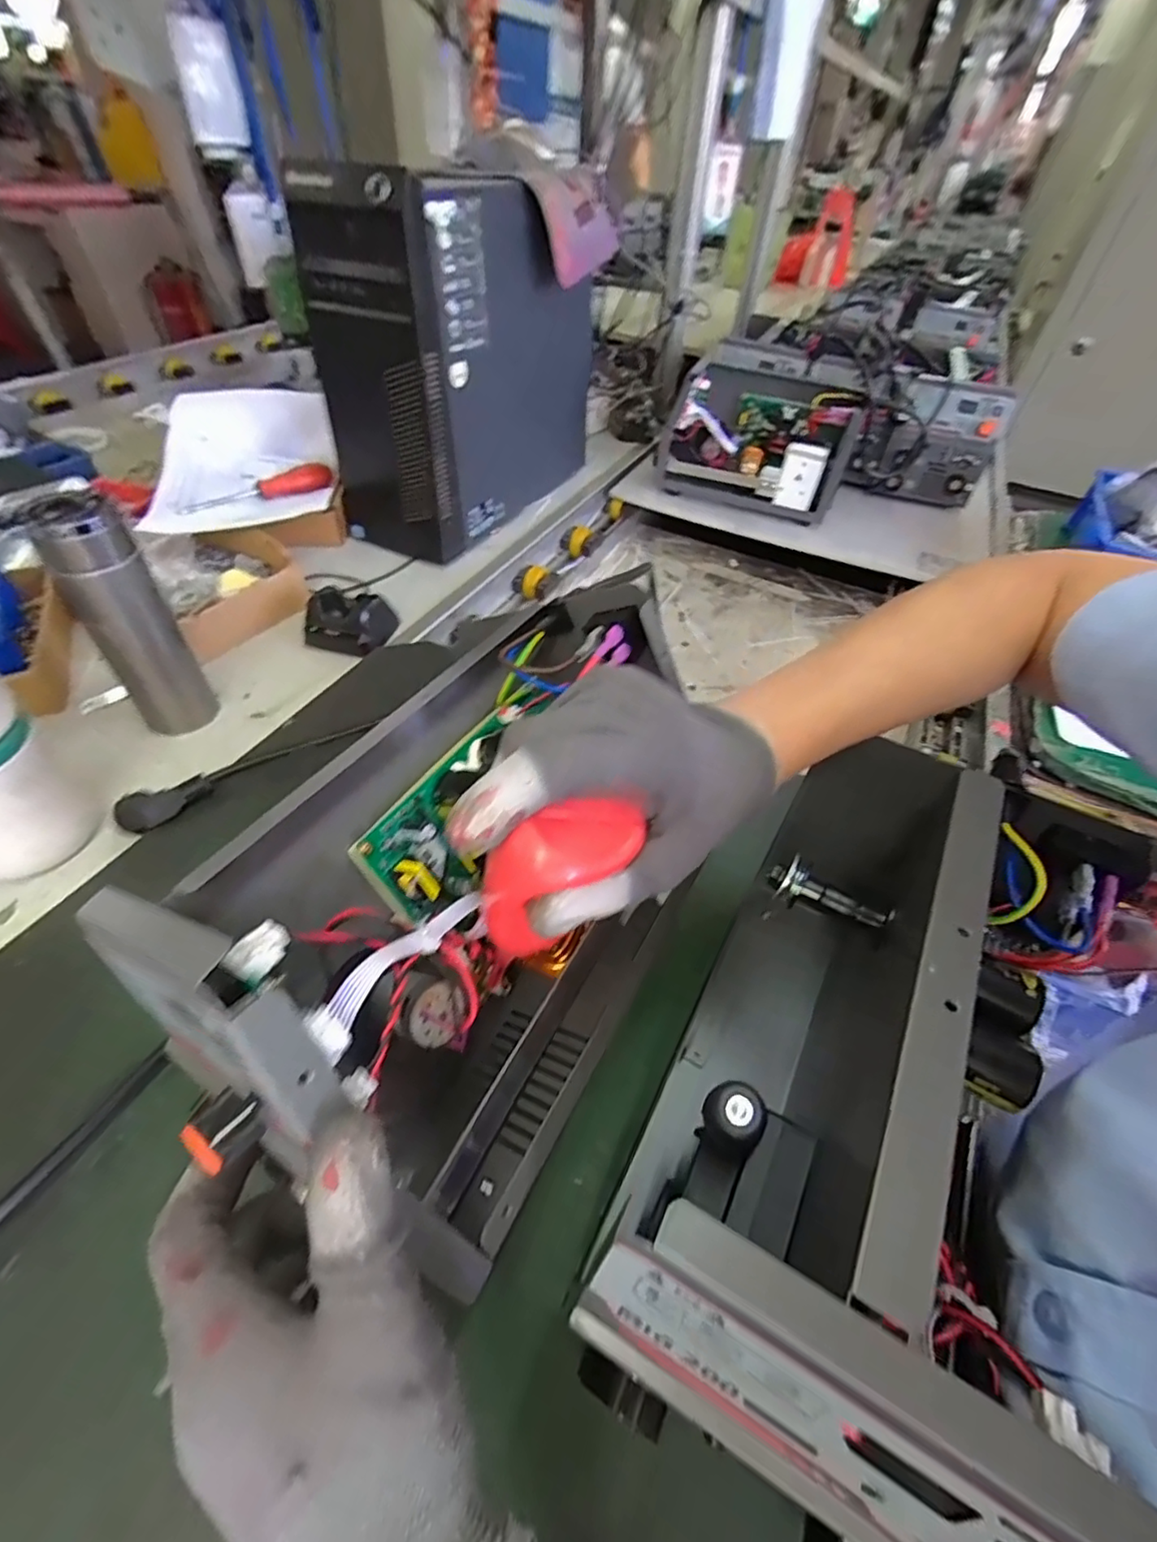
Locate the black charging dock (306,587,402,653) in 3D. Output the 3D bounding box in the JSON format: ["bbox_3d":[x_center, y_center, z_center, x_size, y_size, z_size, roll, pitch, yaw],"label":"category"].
[{"bbox_3d":[-0.255,-0.167,0.660,0.082,0.043,0.078,7,48,2],"label":"black charging dock"}]

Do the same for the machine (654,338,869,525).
[{"bbox_3d":[0.279,-0.523,0.931,0.284,0.171,0.110,19,49,13],"label":"machine"}]

